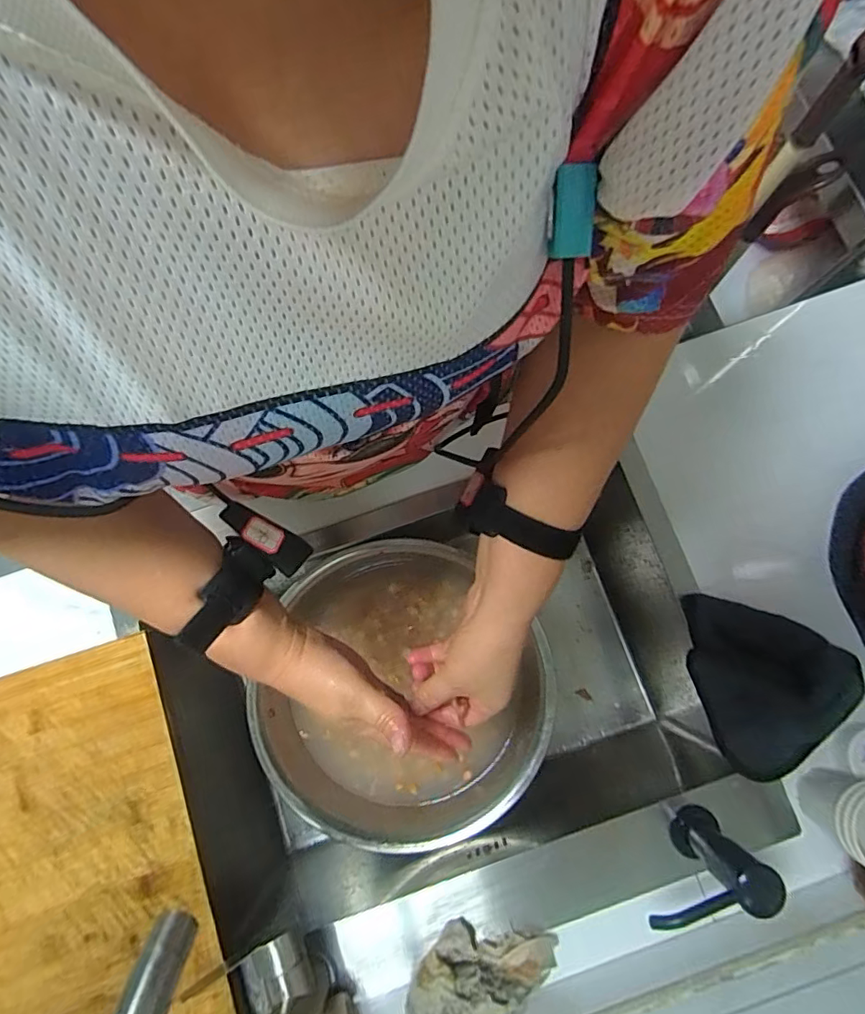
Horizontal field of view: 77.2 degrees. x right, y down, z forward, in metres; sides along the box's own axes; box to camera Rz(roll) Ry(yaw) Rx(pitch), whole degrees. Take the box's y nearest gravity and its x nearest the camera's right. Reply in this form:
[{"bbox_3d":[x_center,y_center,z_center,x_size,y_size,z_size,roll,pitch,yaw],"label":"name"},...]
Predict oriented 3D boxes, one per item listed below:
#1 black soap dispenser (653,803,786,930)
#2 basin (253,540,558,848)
[{"bbox_3d":[0.218,0.306,0.464,0.101,0.111,0.044,-11,79,0],"label":"black soap dispenser"},{"bbox_3d":[-0.042,0.225,0.646,0.299,0.133,0.327,0,79,2],"label":"basin"}]

